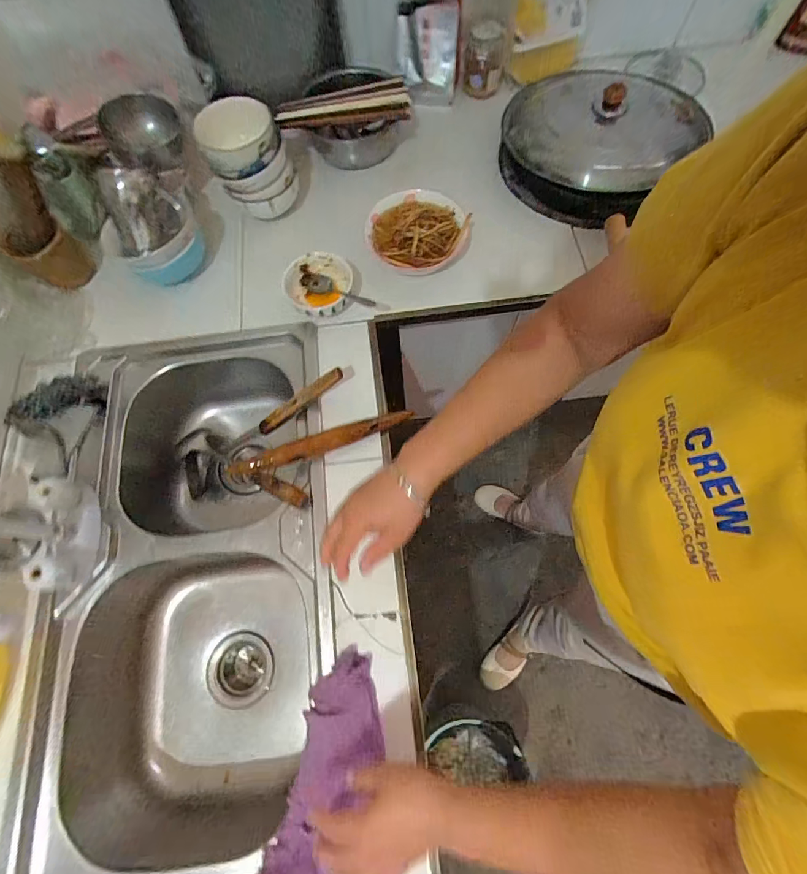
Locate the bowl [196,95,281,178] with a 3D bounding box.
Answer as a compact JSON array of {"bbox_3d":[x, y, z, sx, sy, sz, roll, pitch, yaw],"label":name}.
[{"bbox_3d":[-0.266,-0.477,0.664,0.126,0.061,0.102,-6,71,0],"label":"bowl"}]

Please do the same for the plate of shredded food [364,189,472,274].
[{"bbox_3d":[0.024,-0.351,0.711,0.172,0.036,0.147,-13,71,-3],"label":"plate of shredded food"}]

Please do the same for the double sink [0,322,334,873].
[{"bbox_3d":[-0.294,0.211,0.664,0.369,0.219,0.722,-6,71,0],"label":"double sink"}]

